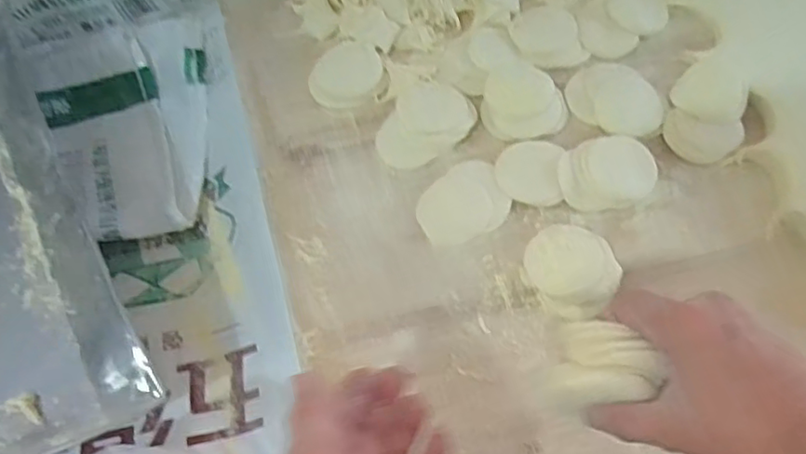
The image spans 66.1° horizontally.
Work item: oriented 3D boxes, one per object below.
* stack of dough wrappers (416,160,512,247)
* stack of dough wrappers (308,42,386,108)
[{"bbox_3d":[0.048,-0.020,0.505,0.073,0.009,0.063,-23,67,-9],"label":"stack of dough wrappers"},{"bbox_3d":[-0.051,-0.137,0.560,0.062,0.005,0.070,13,67,7],"label":"stack of dough wrappers"}]

